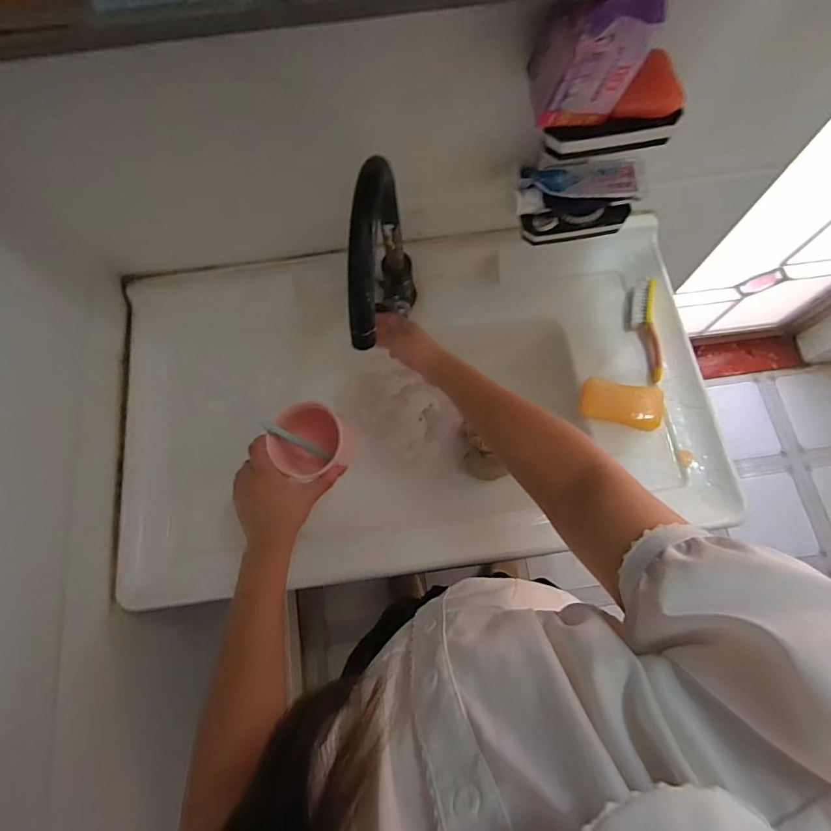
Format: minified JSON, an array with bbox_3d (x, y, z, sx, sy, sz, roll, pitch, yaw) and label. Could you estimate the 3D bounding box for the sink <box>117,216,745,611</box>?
[{"bbox_3d":[-0.003,-0.018,0.679,0.791,0.147,0.457,-8,72,-1],"label":"sink"}]

